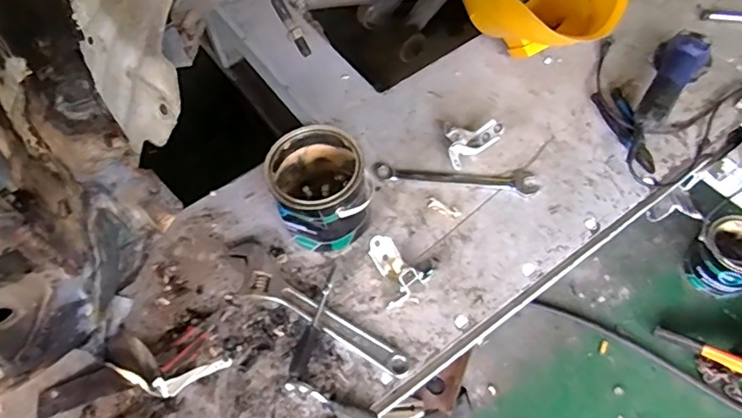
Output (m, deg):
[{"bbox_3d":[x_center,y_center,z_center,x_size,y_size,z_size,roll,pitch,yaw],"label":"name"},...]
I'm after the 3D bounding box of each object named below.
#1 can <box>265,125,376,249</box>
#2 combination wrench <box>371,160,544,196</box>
[{"bbox_3d":[-0.085,-0.030,0.911,0.158,0.154,0.169,-21,60,-8],"label":"can"},{"bbox_3d":[0.156,-0.066,0.998,0.298,0.015,0.055,7,60,9],"label":"combination wrench"}]

